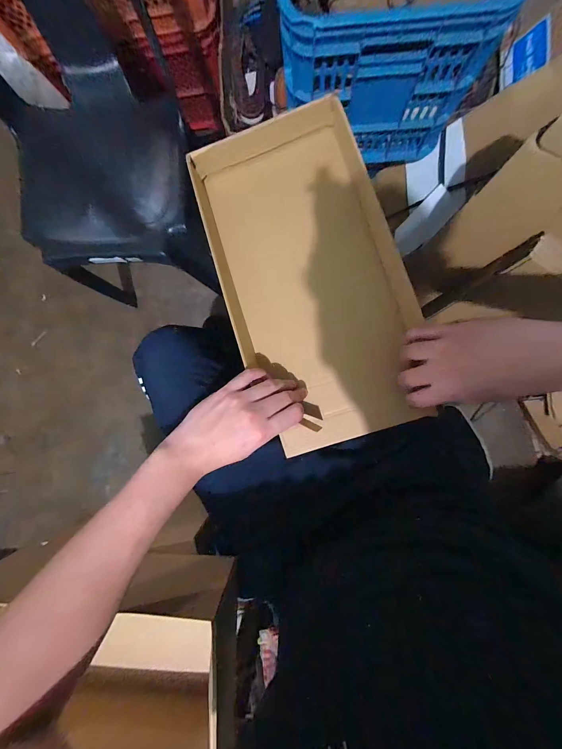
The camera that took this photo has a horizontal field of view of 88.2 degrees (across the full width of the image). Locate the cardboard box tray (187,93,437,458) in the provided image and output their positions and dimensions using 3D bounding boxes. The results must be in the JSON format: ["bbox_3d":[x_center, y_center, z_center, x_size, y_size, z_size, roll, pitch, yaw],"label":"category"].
[{"bbox_3d":[0.042,-0.122,0.397,0.222,0.077,0.422,-17,92,5],"label":"cardboard box tray"}]

